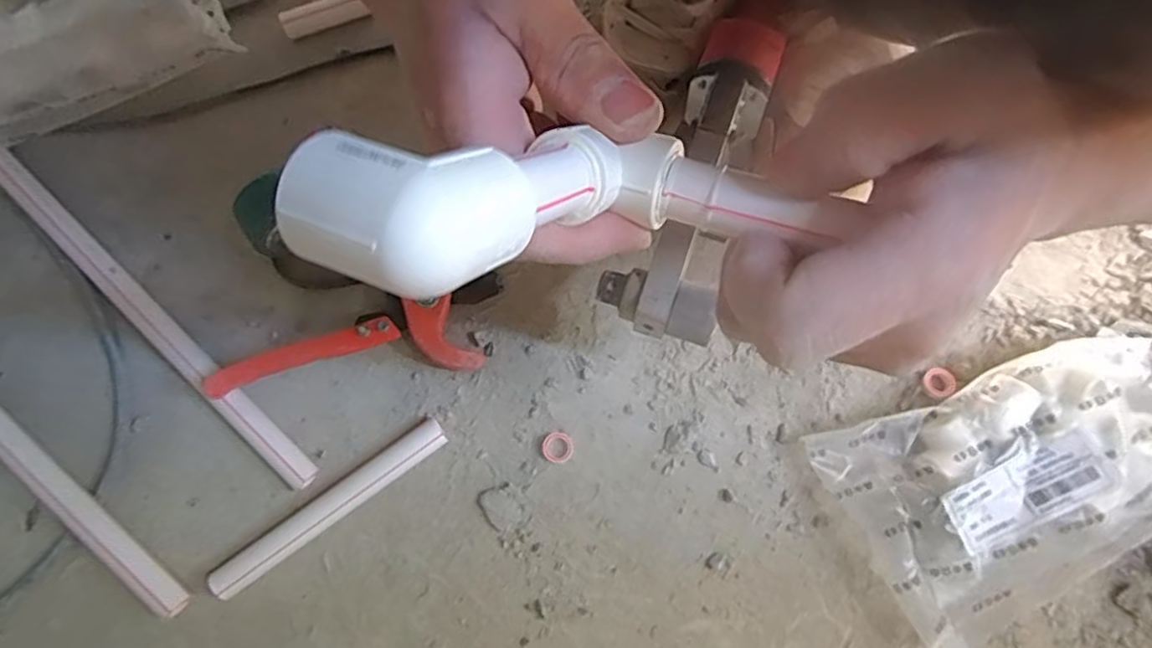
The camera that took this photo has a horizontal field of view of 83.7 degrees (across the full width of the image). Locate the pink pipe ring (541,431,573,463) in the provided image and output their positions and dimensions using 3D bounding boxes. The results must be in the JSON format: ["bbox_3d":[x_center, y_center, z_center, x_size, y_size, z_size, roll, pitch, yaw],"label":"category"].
[{"bbox_3d":[-0.013,0.085,0.442,0.021,0.005,0.021,0,77,0],"label":"pink pipe ring"}]

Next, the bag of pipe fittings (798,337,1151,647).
[{"bbox_3d":[0.283,0.097,0.414,0.219,0.043,0.146,-26,78,-6],"label":"bag of pipe fittings"}]

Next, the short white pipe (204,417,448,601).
[{"bbox_3d":[-0.161,0.121,0.426,0.169,0.021,0.023,-36,79,-8],"label":"short white pipe"}]

